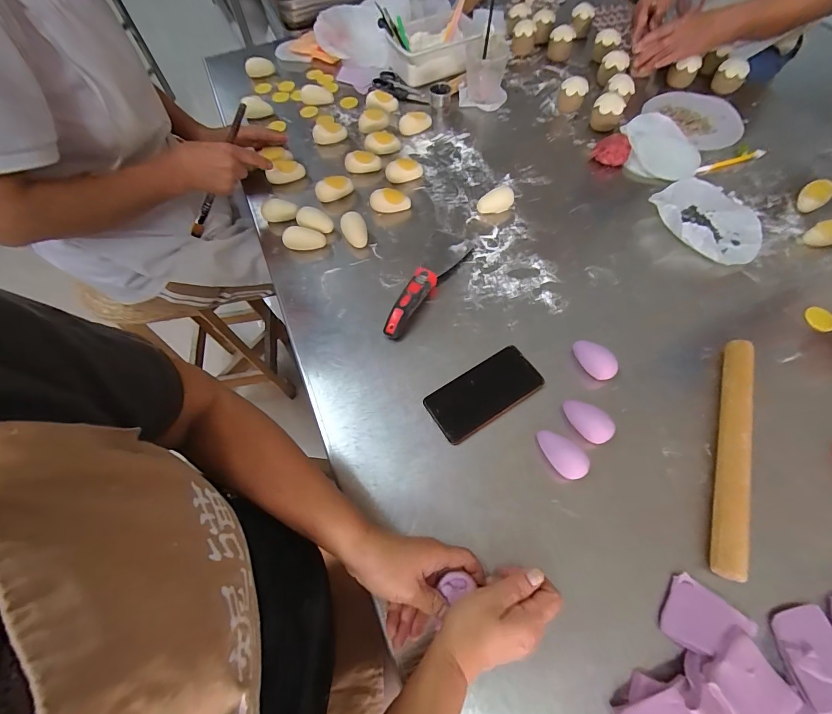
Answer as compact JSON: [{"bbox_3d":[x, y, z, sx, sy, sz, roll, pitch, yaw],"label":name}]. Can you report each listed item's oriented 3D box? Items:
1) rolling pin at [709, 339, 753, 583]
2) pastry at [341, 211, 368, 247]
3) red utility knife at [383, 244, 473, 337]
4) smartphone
[{"bbox_3d":[0.387,0.109,0.462,0.028,0.031,0.302,21,65,12],"label":"rolling pin"},{"bbox_3d":[-0.106,-0.217,0.642,0.041,0.033,0.052,-12,62,-5],"label":"pastry"},{"bbox_3d":[0.017,-0.119,0.589,0.035,0.032,0.216,32,67,17],"label":"red utility knife"},{"bbox_3d":[0.094,0.049,0.510,0.154,0.012,0.076,-30,65,-13],"label":"smartphone"}]

